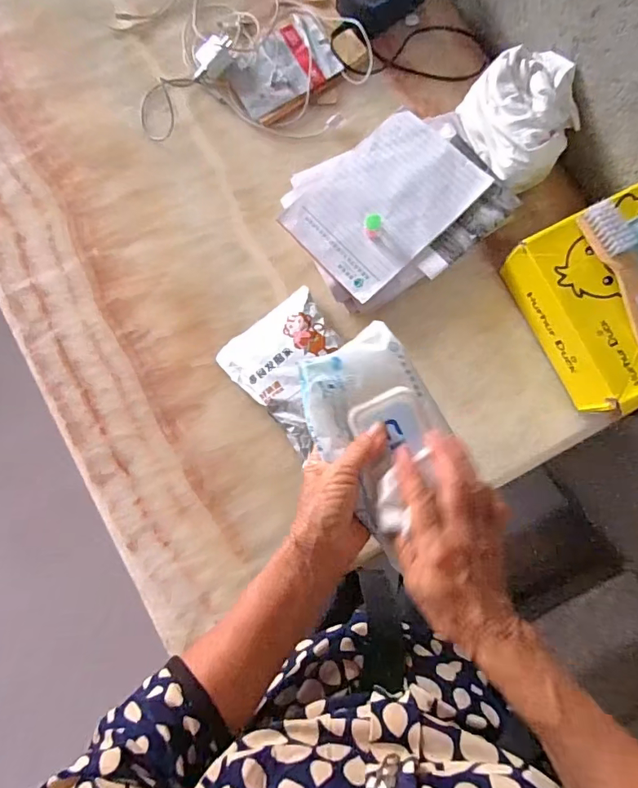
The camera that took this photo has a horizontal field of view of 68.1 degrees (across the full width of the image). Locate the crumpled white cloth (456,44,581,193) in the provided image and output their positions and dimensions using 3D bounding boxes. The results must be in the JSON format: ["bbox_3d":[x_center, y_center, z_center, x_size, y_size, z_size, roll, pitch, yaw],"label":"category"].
[{"bbox_3d":[0.296,-0.398,0.696,0.135,0.090,0.173,-21,84,0],"label":"crumpled white cloth"}]

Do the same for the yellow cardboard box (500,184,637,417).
[{"bbox_3d":[0.402,-0.125,0.635,0.189,0.110,0.257,-27,84,-1],"label":"yellow cardboard box"}]

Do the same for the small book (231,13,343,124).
[{"bbox_3d":[-0.057,-0.521,0.759,0.170,0.013,0.120,-31,84,-1],"label":"small book"}]

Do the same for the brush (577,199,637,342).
[{"bbox_3d":[0.394,-0.149,0.593,0.043,0.035,0.204,-22,84,0],"label":"brush"}]

